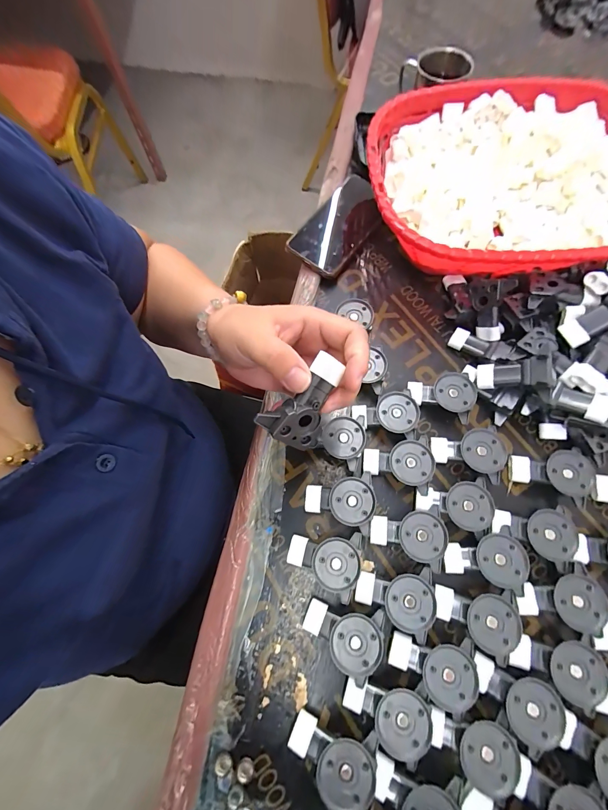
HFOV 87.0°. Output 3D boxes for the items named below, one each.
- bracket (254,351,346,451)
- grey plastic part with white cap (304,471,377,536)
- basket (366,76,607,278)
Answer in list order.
[{"bbox_3d":[-0.003,-0.004,0.222,0.048,0.023,0.064,23,96,-28],"label":"bracket"},{"bbox_3d":[0.036,0.090,0.318,0.065,0.029,0.053,13,71,5],"label":"grey plastic part with white cap"},{"bbox_3d":[0.256,-0.261,0.393,0.348,0.082,0.268,1,71,1],"label":"basket"}]

